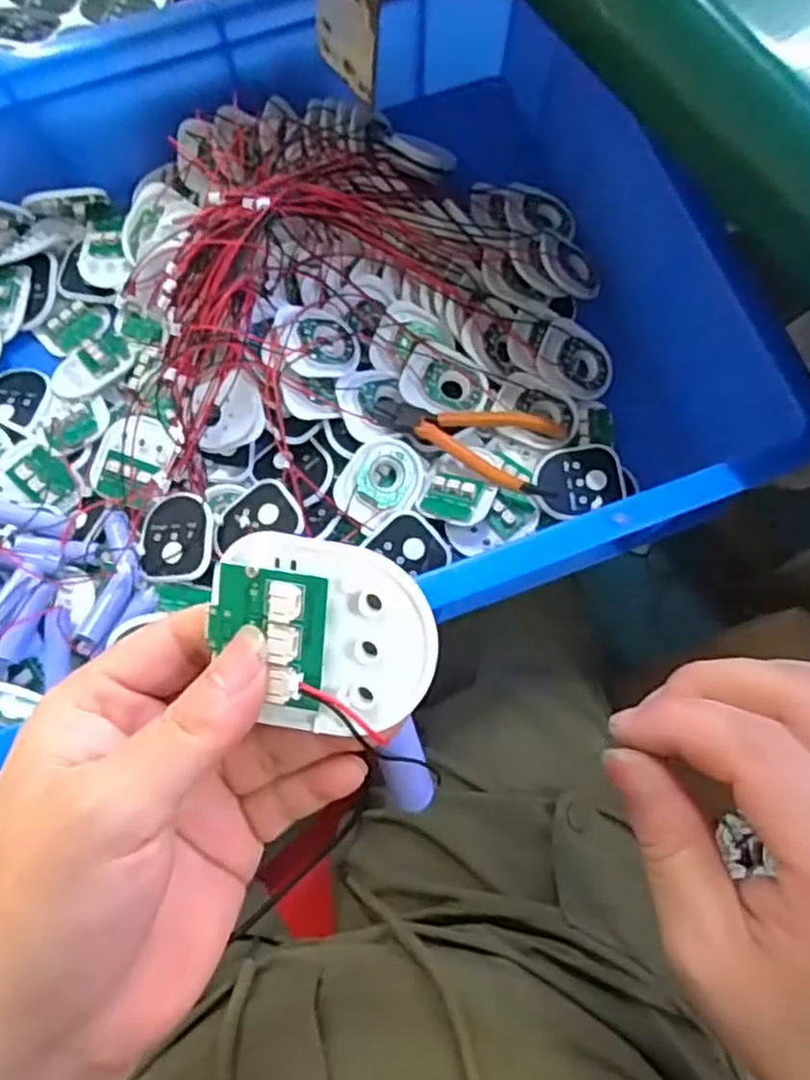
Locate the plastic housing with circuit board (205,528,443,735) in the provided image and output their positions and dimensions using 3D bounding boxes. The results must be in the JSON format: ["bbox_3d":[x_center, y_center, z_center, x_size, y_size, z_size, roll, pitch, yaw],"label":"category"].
[{"bbox_3d":[-0.021,0.025,0.183,0.055,0.011,0.048,8,99,5],"label":"plastic housing with circuit board"}]

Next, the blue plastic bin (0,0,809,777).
[{"bbox_3d":[-0.130,-0.132,0.471,0.594,0.108,0.401,-23,77,-6],"label":"blue plastic bin"}]

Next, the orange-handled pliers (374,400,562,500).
[{"bbox_3d":[0.040,-0.064,0.481,0.123,0.022,0.057,11,76,2],"label":"orange-handled pliers"}]

